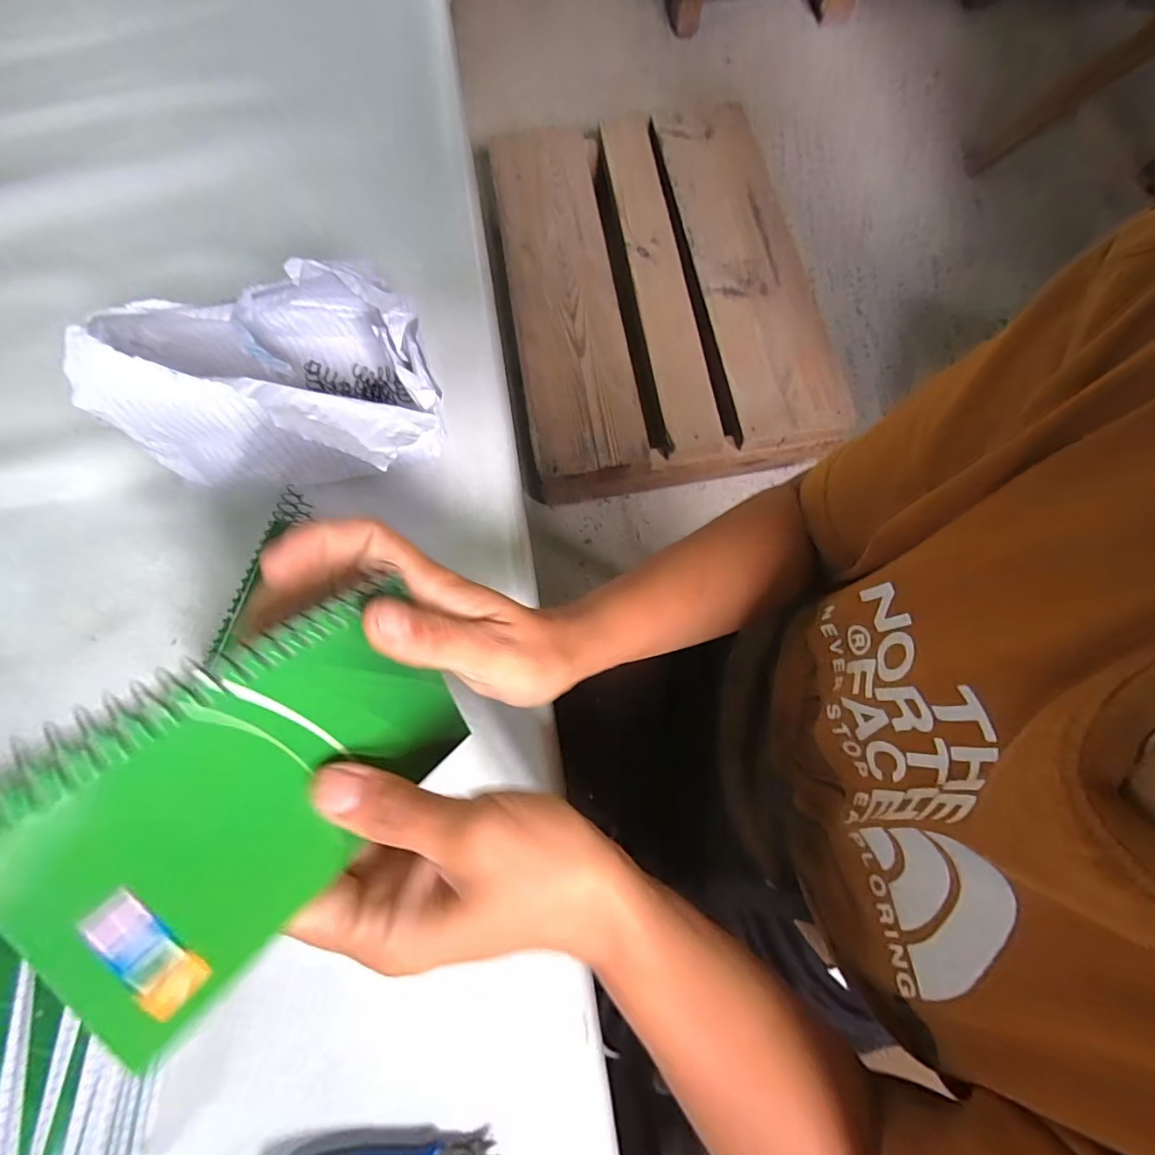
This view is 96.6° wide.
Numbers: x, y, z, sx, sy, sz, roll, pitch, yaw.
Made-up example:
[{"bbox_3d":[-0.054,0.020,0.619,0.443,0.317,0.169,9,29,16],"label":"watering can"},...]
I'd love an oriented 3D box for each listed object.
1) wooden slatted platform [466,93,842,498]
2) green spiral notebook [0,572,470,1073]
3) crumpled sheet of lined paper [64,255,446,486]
[{"bbox_3d":[0.190,-0.742,1.262,0.732,0.167,1.031,-9,74,-2],"label":"wooden slatted platform"},{"bbox_3d":[-0.096,0.060,0.165,0.125,0.011,0.080,-42,107,-47],"label":"green spiral notebook"},{"bbox_3d":[-0.201,-0.132,0.340,0.221,0.132,0.148,7,74,4],"label":"crumpled sheet of lined paper"}]

